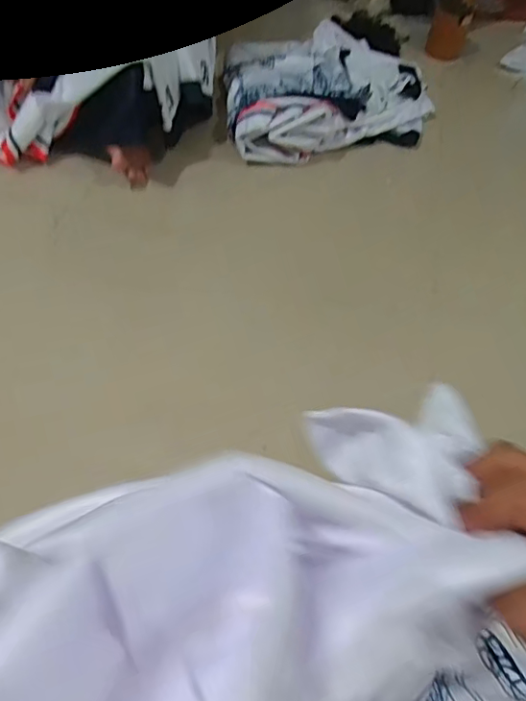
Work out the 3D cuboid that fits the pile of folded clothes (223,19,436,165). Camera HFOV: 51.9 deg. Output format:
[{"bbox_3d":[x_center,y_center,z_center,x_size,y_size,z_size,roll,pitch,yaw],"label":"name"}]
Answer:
[{"bbox_3d":[0.100,-0.526,1.060,0.389,0.105,0.355,-12,57,-13],"label":"pile of folded clothes"}]

